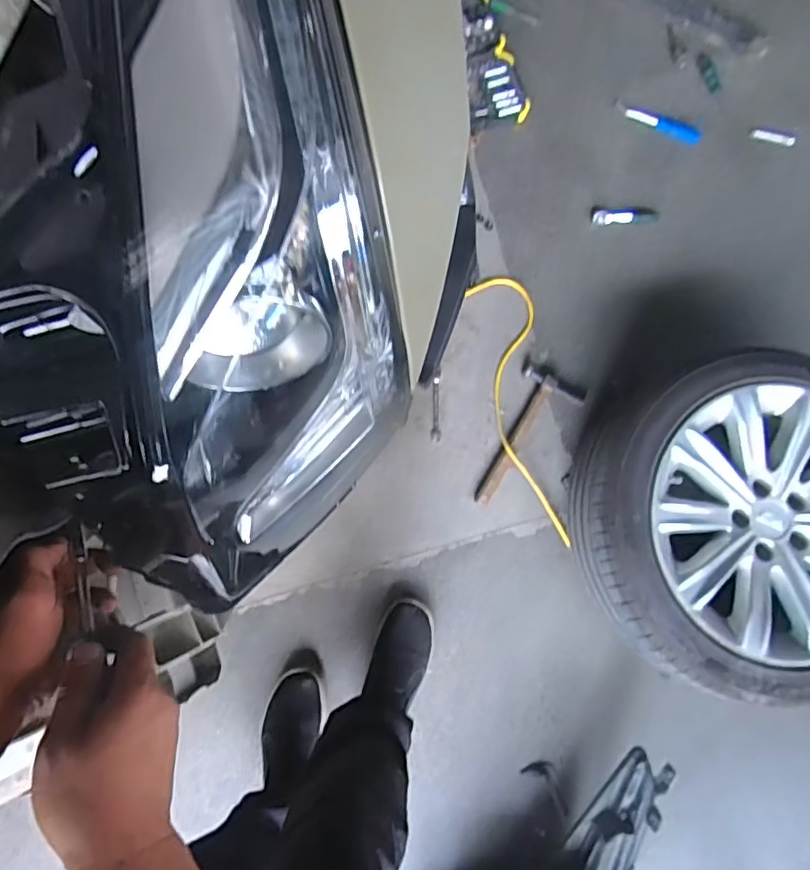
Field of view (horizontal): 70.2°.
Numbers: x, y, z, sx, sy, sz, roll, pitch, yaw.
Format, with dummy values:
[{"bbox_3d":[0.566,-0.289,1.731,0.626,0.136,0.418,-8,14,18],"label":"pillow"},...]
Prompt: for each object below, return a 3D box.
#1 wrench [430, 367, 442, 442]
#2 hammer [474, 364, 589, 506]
[{"bbox_3d":[0.065,-0.063,1.182,0.021,0.012,0.149,1,82,-6],"label":"wrench"},{"bbox_3d":[0.258,0.018,1.175,0.134,0.025,0.300,25,80,-2],"label":"hammer"}]

